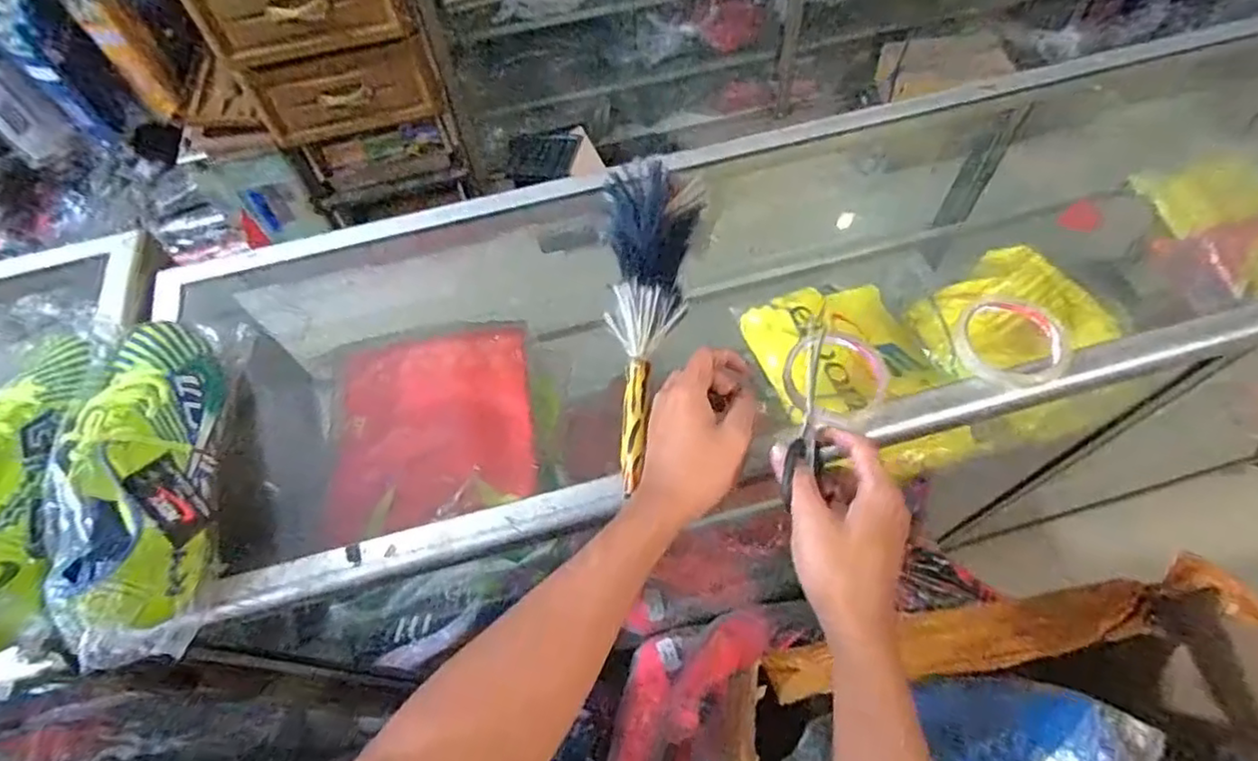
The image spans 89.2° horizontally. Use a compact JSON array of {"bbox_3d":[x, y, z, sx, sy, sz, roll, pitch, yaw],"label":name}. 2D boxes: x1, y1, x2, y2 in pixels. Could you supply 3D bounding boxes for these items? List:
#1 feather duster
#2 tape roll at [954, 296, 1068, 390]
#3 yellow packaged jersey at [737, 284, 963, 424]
[{"bbox_3d":[0.019,-0.064,0.569,0.084,0.047,0.306,1,60,5],"label":"feather duster"},{"bbox_3d":[0.341,-0.035,0.563,0.082,0.028,0.083,-8,60,0],"label":"tape roll"},{"bbox_3d":[0.258,-0.046,0.791,0.204,0.060,0.180,-15,60,-4],"label":"yellow packaged jersey"}]

